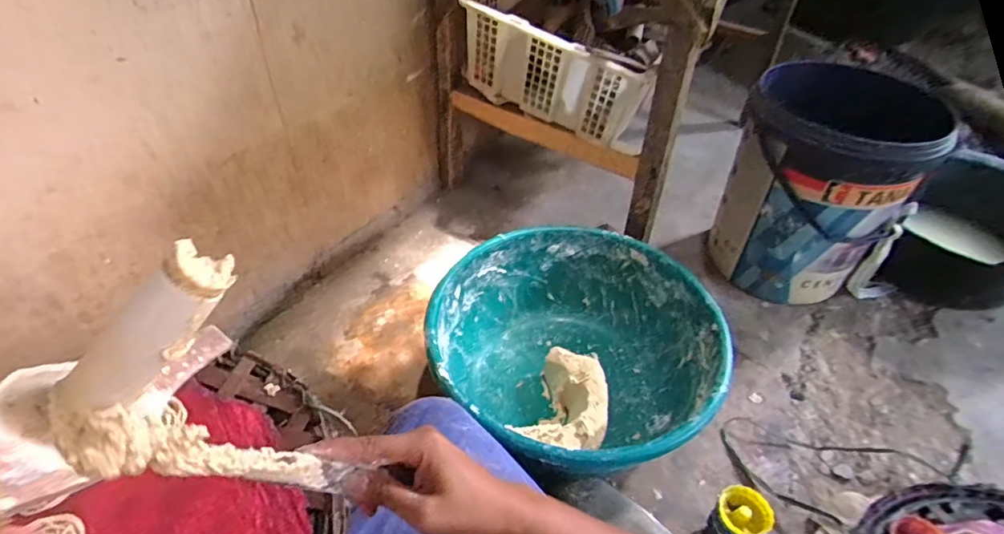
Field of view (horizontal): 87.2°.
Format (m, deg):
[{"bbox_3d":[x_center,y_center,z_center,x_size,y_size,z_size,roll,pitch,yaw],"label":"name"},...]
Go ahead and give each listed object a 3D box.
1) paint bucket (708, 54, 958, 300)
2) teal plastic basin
[{"bbox_3d":[0.583,-0.138,1.011,0.284,0.378,0.304,-32,53,-30],"label":"paint bucket"},{"bbox_3d":[0.105,0.142,0.828,0.410,0.185,0.416,1,44,-1],"label":"teal plastic basin"}]

